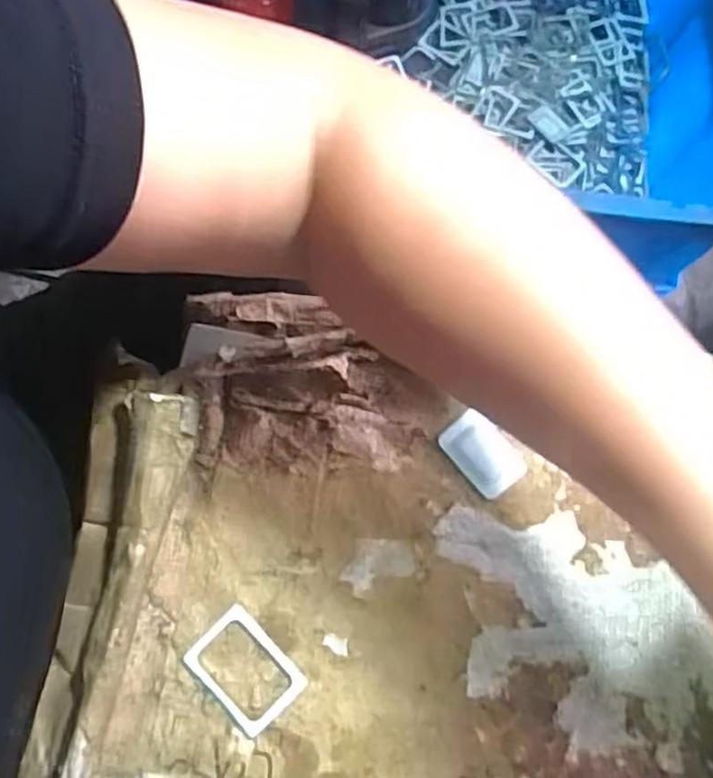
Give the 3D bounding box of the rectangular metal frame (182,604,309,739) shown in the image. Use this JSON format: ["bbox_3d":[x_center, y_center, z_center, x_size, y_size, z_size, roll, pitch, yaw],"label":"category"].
[{"bbox_3d":[-0.051,0.128,0.319,0.036,0.004,0.049,-43,81,-10],"label":"rectangular metal frame"}]

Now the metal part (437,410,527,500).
[{"bbox_3d":[0.061,0.032,0.342,0.026,0.005,0.041,-36,80,-9],"label":"metal part"}]

